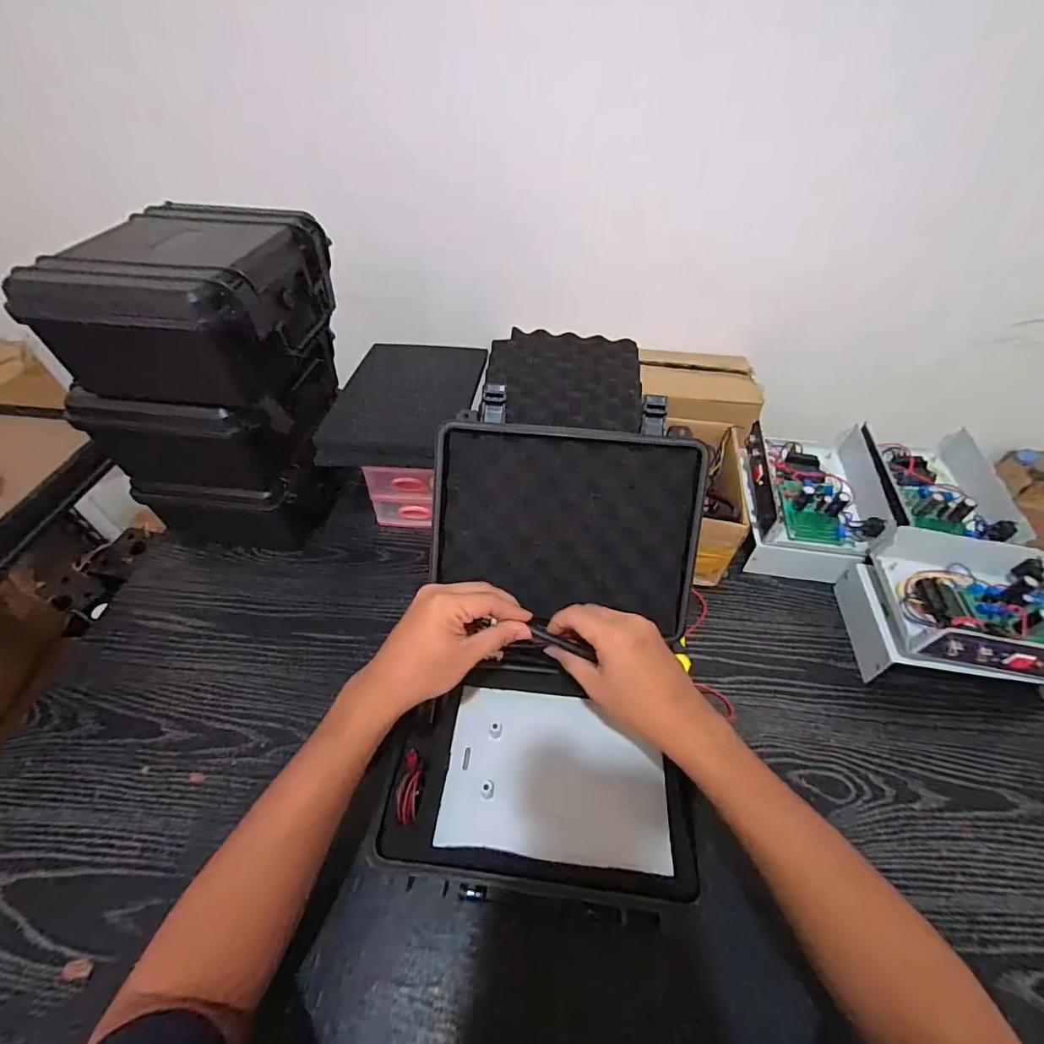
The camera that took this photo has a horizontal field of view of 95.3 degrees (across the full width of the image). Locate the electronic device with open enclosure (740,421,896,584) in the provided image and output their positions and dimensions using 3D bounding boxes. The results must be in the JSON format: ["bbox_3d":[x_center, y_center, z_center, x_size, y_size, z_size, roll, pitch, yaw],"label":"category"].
[{"bbox_3d":[0.416,-0.034,0.708,0.164,0.118,0.213,7,49,5],"label":"electronic device with open enclosure"}]

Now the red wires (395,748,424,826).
[{"bbox_3d":[-0.098,0.235,0.423,0.020,0.013,0.056,5,49,4],"label":"red wires"}]

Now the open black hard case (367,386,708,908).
[{"bbox_3d":[0.032,0.100,0.461,0.272,0.217,0.395,5,49,4],"label":"open black hard case"}]

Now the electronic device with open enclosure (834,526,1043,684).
[{"bbox_3d":[0.532,0.118,0.581,0.203,0.117,0.161,7,49,5],"label":"electronic device with open enclosure"}]

